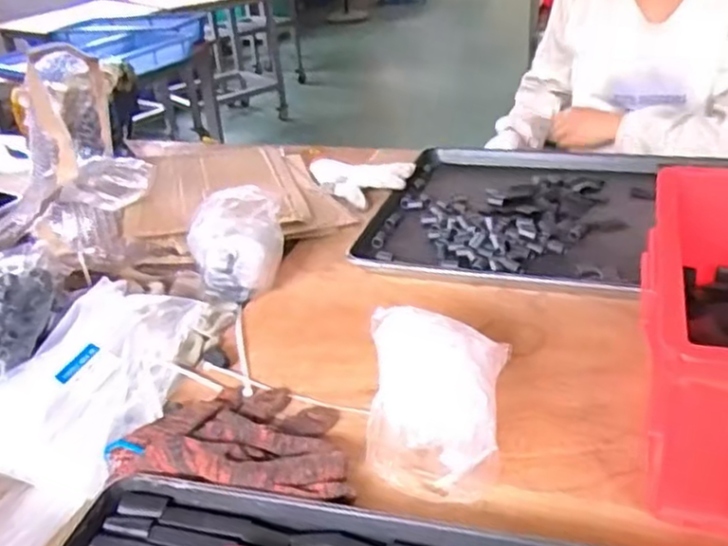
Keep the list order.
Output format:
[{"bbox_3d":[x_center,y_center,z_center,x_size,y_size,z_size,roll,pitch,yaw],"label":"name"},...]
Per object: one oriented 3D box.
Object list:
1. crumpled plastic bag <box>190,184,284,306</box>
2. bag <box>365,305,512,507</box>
[{"bbox_3d":[-0.141,-0.036,0.807,0.102,0.083,0.117,-9,29,-8],"label":"crumpled plastic bag"},{"bbox_3d":[0.061,0.088,0.573,0.115,0.060,0.169,-1,29,6],"label":"bag"}]

